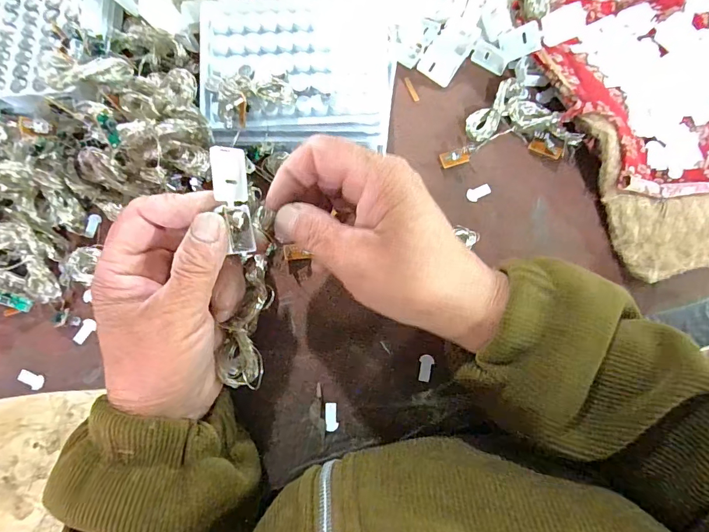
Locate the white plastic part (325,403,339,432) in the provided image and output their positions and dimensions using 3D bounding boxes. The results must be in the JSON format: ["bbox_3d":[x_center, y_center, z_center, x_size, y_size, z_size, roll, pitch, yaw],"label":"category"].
[{"bbox_3d":[-0.015,0.098,0.262,0.008,0.004,0.018,-8,79,-1],"label":"white plastic part"}]

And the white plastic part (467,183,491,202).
[{"bbox_3d":[0.090,-0.053,0.290,0.018,0.004,0.009,-25,80,-4],"label":"white plastic part"}]

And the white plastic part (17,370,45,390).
[{"bbox_3d":[-0.218,0.076,0.272,0.016,0.005,0.009,26,81,5],"label":"white plastic part"}]

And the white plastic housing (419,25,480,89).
[{"bbox_3d":[0.071,-0.161,0.304,0.027,0.004,0.046,36,96,-2],"label":"white plastic housing"}]

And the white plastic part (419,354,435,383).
[{"bbox_3d":[0.047,0.068,0.267,0.009,0.004,0.018,8,79,2],"label":"white plastic part"}]

